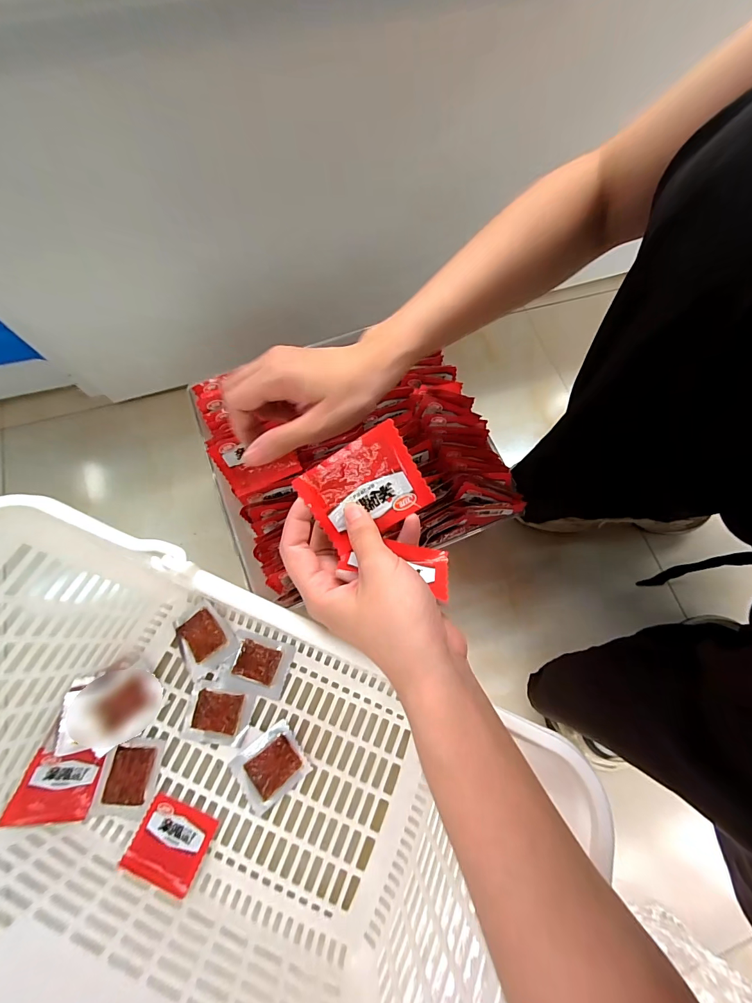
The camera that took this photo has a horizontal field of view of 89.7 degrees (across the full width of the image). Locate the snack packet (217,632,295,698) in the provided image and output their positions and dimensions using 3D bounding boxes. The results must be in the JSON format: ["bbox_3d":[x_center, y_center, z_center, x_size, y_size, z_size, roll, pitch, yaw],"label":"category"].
[{"bbox_3d":[-0.135,0.184,0.426,0.070,0.014,0.059,16,70,3],"label":"snack packet"}]

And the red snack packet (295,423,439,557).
[{"bbox_3d":[-0.007,-0.008,0.243,0.072,0.006,0.059,-30,106,4],"label":"red snack packet"}]

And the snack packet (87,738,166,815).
[{"bbox_3d":[-0.256,0.283,0.386,0.053,0.014,0.071,10,70,1],"label":"snack packet"}]

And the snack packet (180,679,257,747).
[{"bbox_3d":[-0.172,0.230,0.411,0.069,0.008,0.057,8,70,0],"label":"snack packet"}]

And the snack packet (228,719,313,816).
[{"bbox_3d":[-0.111,0.279,0.398,0.069,0.009,0.061,-33,75,-13],"label":"snack packet"}]

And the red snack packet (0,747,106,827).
[{"bbox_3d":[-0.304,0.274,0.365,0.011,0.065,0.058,-14,53,34],"label":"red snack packet"}]

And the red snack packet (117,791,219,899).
[{"bbox_3d":[-0.200,0.331,0.369,0.068,0.006,0.058,21,52,4],"label":"red snack packet"}]

